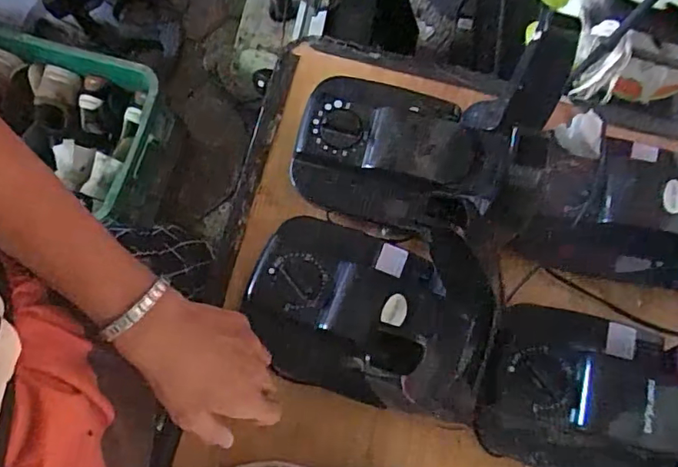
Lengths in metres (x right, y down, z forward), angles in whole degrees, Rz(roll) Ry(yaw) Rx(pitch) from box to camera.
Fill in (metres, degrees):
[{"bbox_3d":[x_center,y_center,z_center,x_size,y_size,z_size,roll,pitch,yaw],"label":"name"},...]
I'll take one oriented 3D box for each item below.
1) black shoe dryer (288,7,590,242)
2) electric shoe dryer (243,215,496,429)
[{"bbox_3d":[0.092,-0.109,0.553,0.269,0.221,0.169,19,75,4],"label":"black shoe dryer"},{"bbox_3d":[0.032,0.090,0.581,0.259,0.080,0.184,13,75,2],"label":"electric shoe dryer"}]

